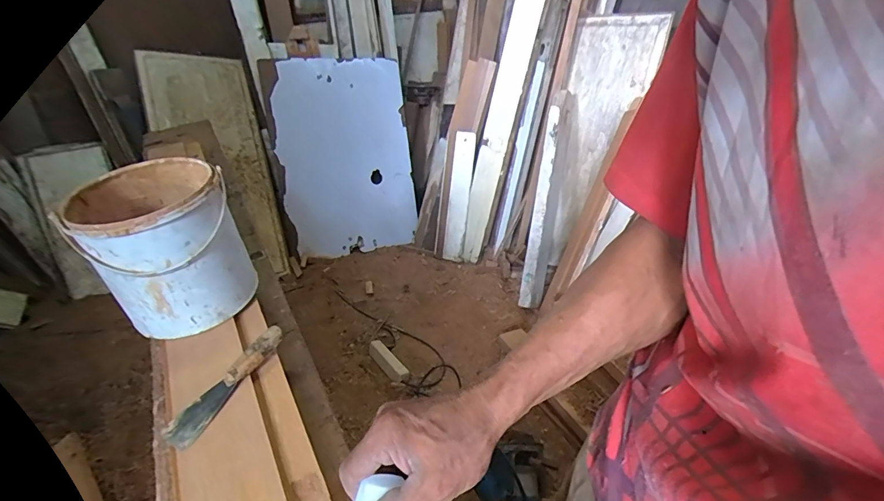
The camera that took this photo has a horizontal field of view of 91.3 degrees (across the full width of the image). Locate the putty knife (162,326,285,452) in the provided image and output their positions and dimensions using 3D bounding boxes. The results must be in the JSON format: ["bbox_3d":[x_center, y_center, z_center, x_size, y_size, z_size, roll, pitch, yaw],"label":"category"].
[{"bbox_3d":[-0.255,0.156,0.517,0.040,0.016,0.162,18,51,26],"label":"putty knife"}]

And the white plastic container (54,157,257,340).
[{"bbox_3d":[-0.383,-0.007,0.602,0.187,0.182,0.168,28,44,35],"label":"white plastic container"}]

